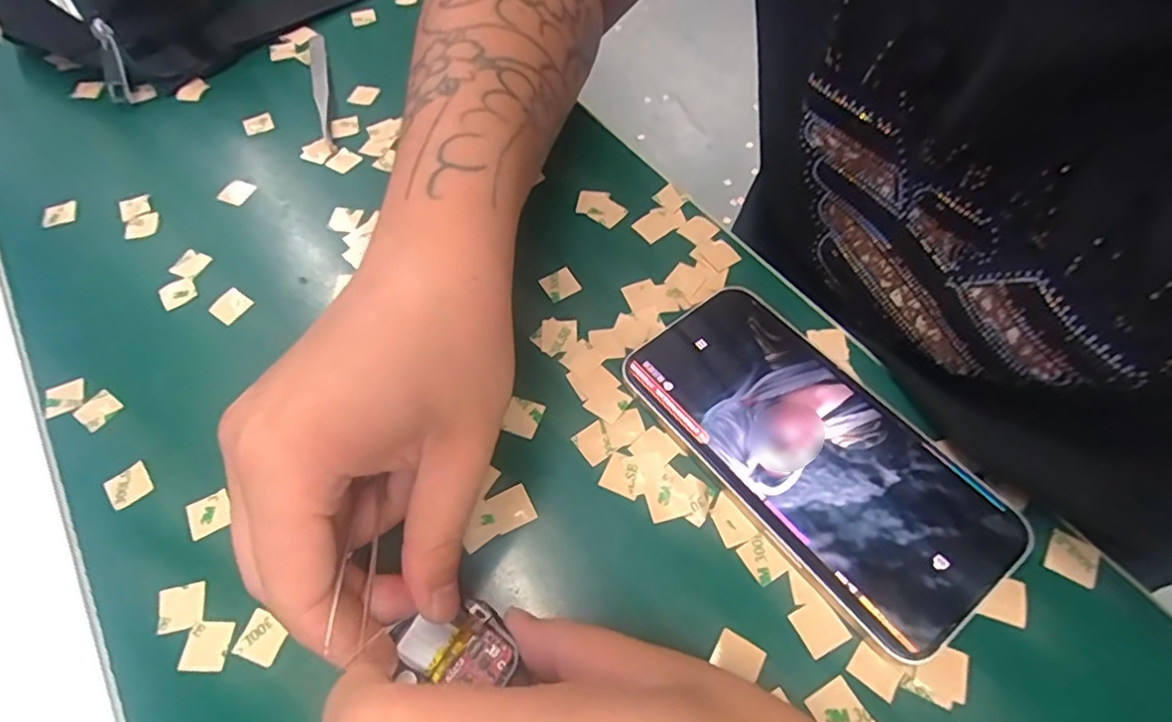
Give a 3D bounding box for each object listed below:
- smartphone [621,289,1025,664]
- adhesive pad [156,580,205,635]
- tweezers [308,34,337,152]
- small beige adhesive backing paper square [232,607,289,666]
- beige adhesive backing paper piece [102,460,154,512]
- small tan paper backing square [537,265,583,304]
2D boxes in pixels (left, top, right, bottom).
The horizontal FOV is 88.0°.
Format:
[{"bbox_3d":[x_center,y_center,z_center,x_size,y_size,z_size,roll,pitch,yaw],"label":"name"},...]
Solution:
[{"bbox_3d":[0.084,0.031,0.231,0.071,0.008,0.142,-36,63,-16],"label":"smartphone"},{"bbox_3d":[-0.143,0.087,0.214,0.016,0.004,0.015,-13,62,-8],"label":"adhesive pad"},{"bbox_3d":[-0.157,-0.164,0.362,0.011,0.007,0.113,-17,60,-6],"label":"tweezers"},{"bbox_3d":[-0.111,0.095,0.207,0.016,0.004,0.014,18,61,18],"label":"small beige adhesive backing paper square"},{"bbox_3d":[-0.181,0.048,0.238,0.015,0.004,0.016,-34,63,-15],"label":"beige adhesive backing paper piece"},{"bbox_3d":[-0.012,-0.036,0.280,0.016,0.004,0.016,-29,62,-13],"label":"small tan paper backing square"}]

